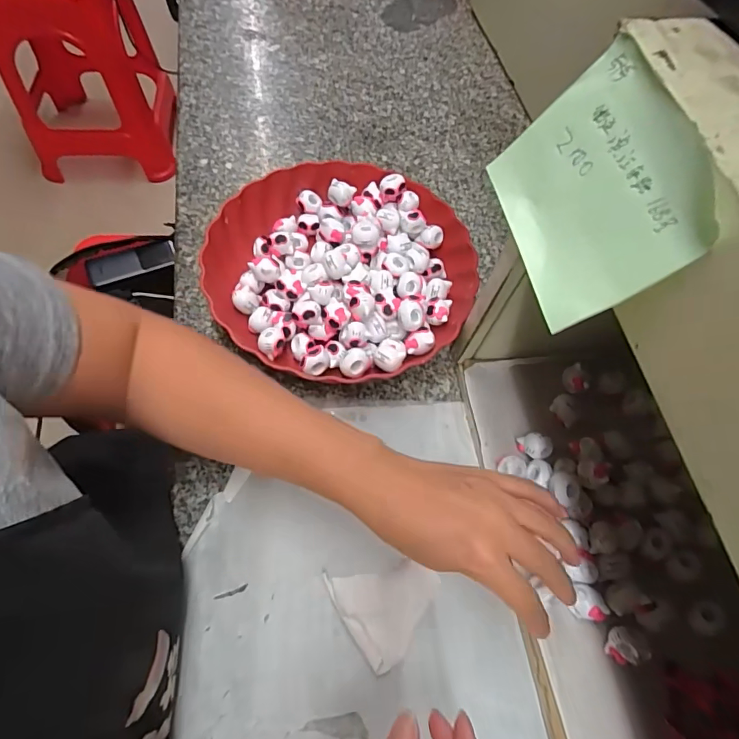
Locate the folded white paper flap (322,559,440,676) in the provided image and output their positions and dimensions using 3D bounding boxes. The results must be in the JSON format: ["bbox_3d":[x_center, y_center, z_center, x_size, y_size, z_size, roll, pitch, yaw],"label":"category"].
[{"bbox_3d":[0.013,0.161,0.321,0.067,0.010,0.068,-31,69,-17],"label":"folded white paper flap"}]

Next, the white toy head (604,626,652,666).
[{"bbox_3d":[0.173,0.186,0.307,0.022,0.015,0.022,1,64,-2],"label":"white toy head"}]

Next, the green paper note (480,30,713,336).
[{"bbox_3d":[0.088,-0.071,0.183,0.006,0.070,0.093,5,61,-37],"label":"green paper note"}]

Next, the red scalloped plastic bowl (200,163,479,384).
[{"bbox_3d":[-0.025,-0.093,0.427,0.235,0.045,0.232,37,67,14],"label":"red scalloped plastic bowl"}]

